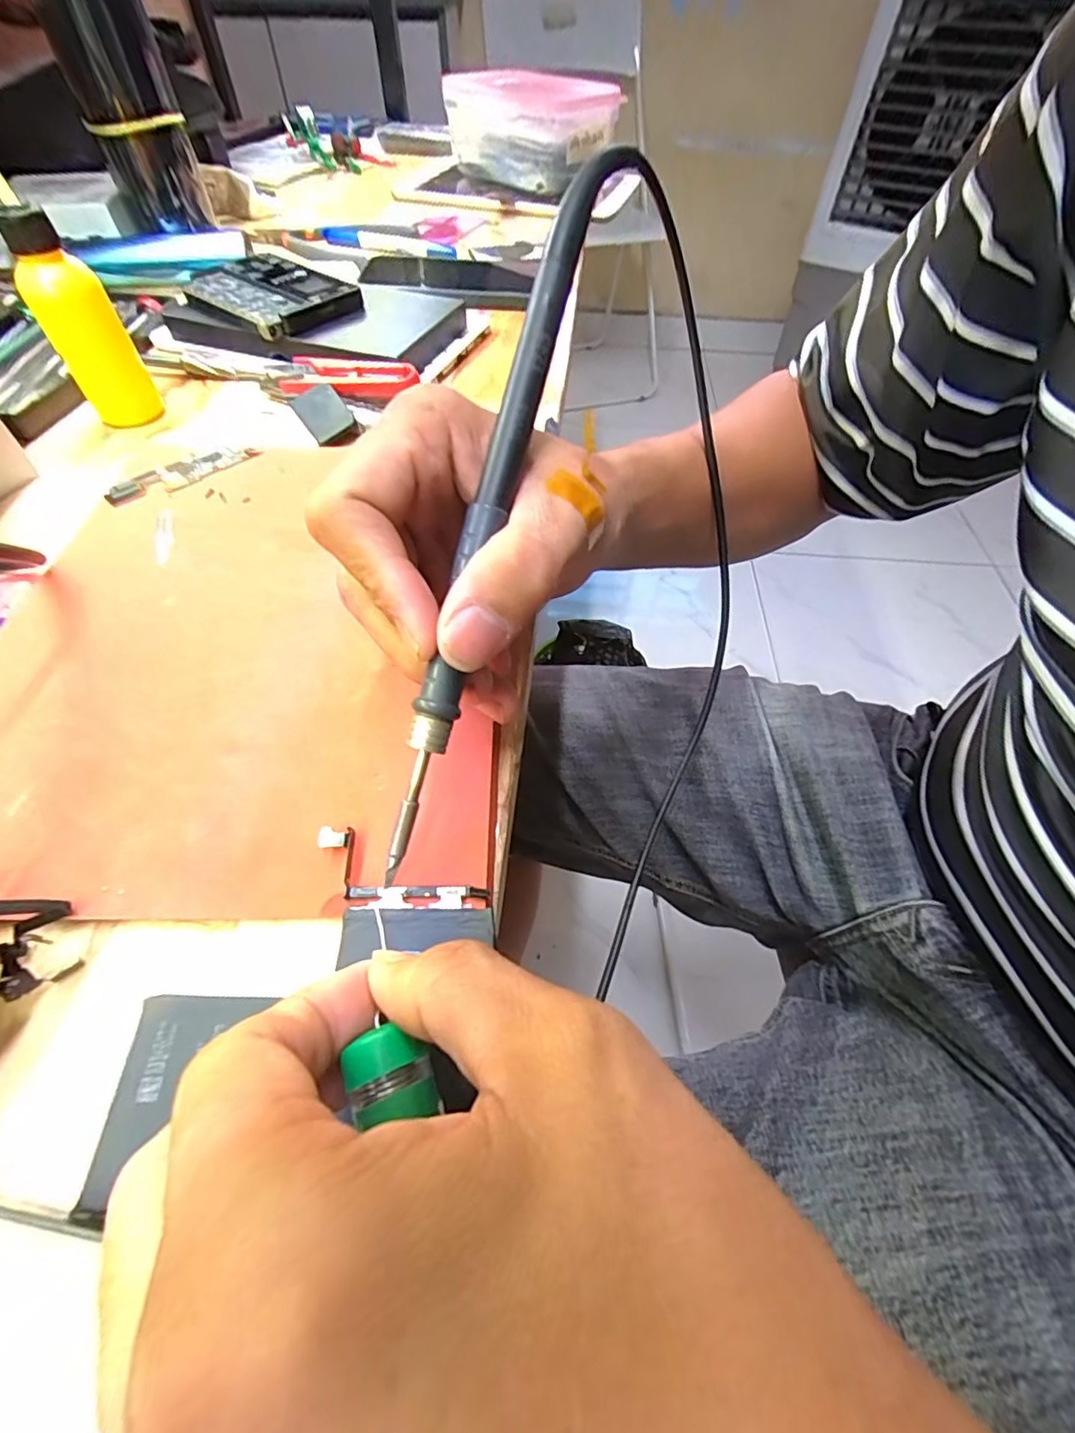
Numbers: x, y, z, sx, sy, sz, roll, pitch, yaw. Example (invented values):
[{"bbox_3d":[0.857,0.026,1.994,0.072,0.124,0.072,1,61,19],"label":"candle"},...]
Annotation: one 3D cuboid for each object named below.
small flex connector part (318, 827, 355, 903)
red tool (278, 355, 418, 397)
[{"bbox_3d":[-0.060,0.043,0.164,0.010,0.004,0.022,-3,66,-10],"label":"small flex connector part"},{"bbox_3d":[-0.110,-0.196,0.321,0.080,0.016,0.024,13,56,7],"label":"red tool"}]

